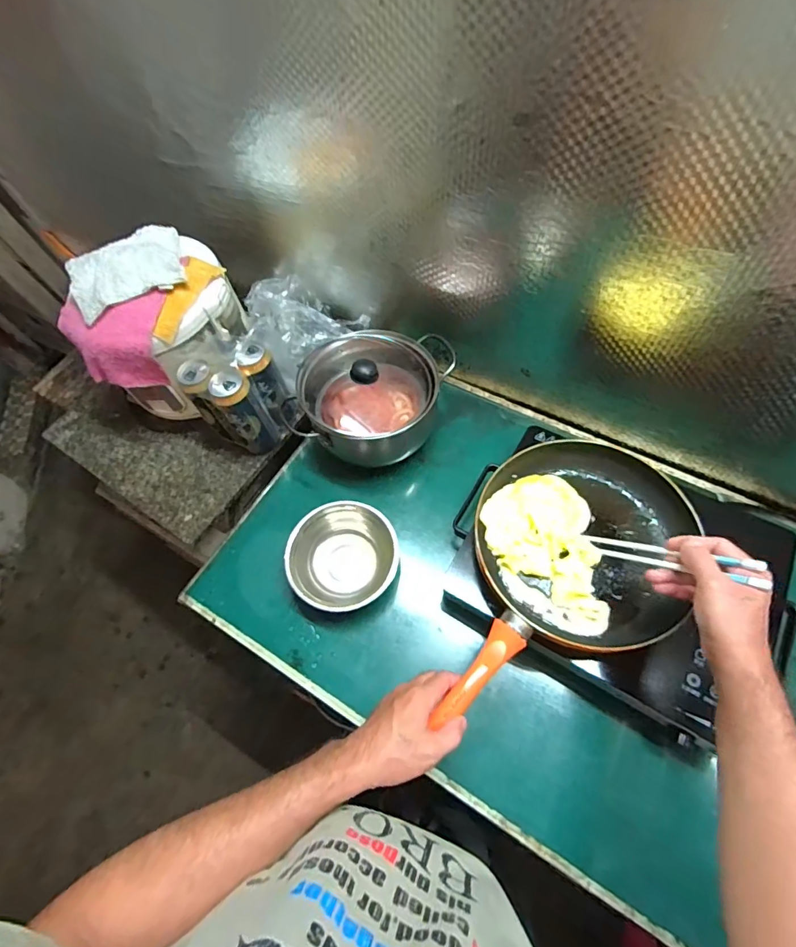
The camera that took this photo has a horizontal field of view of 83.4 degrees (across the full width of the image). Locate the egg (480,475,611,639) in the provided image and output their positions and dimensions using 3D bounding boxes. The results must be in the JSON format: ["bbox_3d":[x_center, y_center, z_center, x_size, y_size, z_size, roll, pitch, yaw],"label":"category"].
[{"bbox_3d":[0.196,0.100,0.609,0.140,0.030,0.222,-3,62,2],"label":"egg"}]

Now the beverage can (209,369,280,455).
[{"bbox_3d":[-0.266,-0.099,0.775,0.073,0.170,0.064,-37,66,-14],"label":"beverage can"}]

